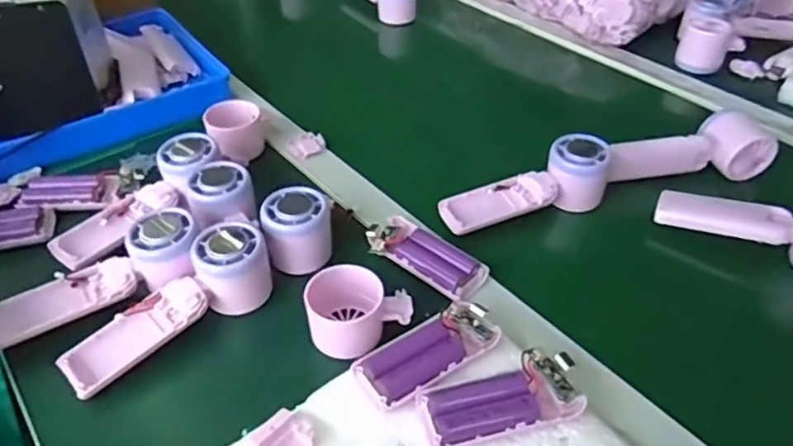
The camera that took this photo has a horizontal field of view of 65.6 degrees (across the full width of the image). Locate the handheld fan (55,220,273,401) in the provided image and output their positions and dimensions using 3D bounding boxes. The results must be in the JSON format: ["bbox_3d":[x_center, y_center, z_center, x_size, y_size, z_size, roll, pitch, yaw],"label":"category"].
[{"bbox_3d":[-0.173,0.061,0.466,0.165,0.050,0.053,-29,48,-28],"label":"handheld fan"}]

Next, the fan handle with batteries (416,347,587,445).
[{"bbox_3d":[0.069,0.117,0.405,0.104,0.022,0.044,-12,42,-12],"label":"fan handle with batteries"}]

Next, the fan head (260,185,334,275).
[{"bbox_3d":[-0.082,0.007,0.525,0.056,0.052,0.058,-7,41,-7],"label":"fan head"}]

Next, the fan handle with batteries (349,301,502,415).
[{"bbox_3d":[0.022,0.092,0.434,0.103,0.020,0.043,-24,46,-25],"label":"fan handle with batteries"}]

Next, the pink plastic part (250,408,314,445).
[{"bbox_3d":[-0.071,0.139,0.393,0.034,0.009,0.034,31,50,31],"label":"pink plastic part"}]

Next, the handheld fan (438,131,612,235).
[{"bbox_3d":[0.119,-0.033,0.574,0.163,0.053,0.048,-16,43,-16],"label":"handheld fan"}]

